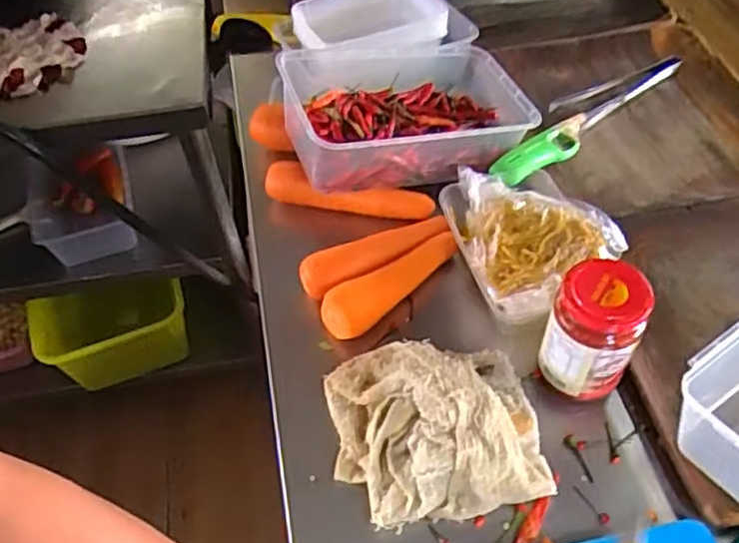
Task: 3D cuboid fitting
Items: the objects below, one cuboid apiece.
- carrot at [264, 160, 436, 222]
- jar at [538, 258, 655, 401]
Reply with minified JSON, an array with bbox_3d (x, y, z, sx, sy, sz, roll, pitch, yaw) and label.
[{"bbox_3d":[-0.023,-0.086,0.721,0.182,0.037,0.034,9,53,10],"label":"carrot"},{"bbox_3d":[0.182,0.049,0.547,0.067,0.106,0.069,-2,51,3],"label":"jar"}]

